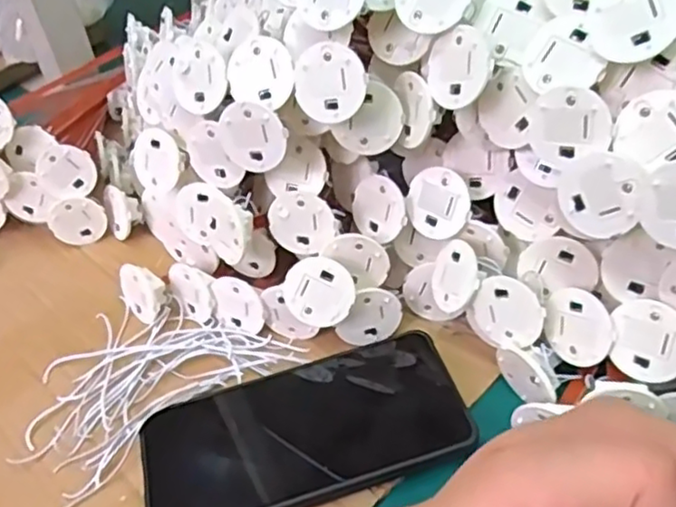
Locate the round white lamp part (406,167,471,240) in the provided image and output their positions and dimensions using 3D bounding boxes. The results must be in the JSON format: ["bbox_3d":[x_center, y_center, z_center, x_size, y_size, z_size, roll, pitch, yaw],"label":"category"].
[{"bbox_3d":[0.055,-0.028,0.371,0.036,0.038,0.004,-6,3,37],"label":"round white lamp part"}]

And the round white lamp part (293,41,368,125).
[{"bbox_3d":[-0.005,-0.086,0.339,0.038,0.038,0.005,34,27,10],"label":"round white lamp part"}]

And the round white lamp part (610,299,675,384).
[{"bbox_3d":[0.147,0.041,0.316,0.034,0.038,0.004,8,14,41],"label":"round white lamp part"}]

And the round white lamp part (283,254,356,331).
[{"bbox_3d":[-0.011,0.022,0.370,0.038,0.038,0.004,24,14,7],"label":"round white lamp part"}]

